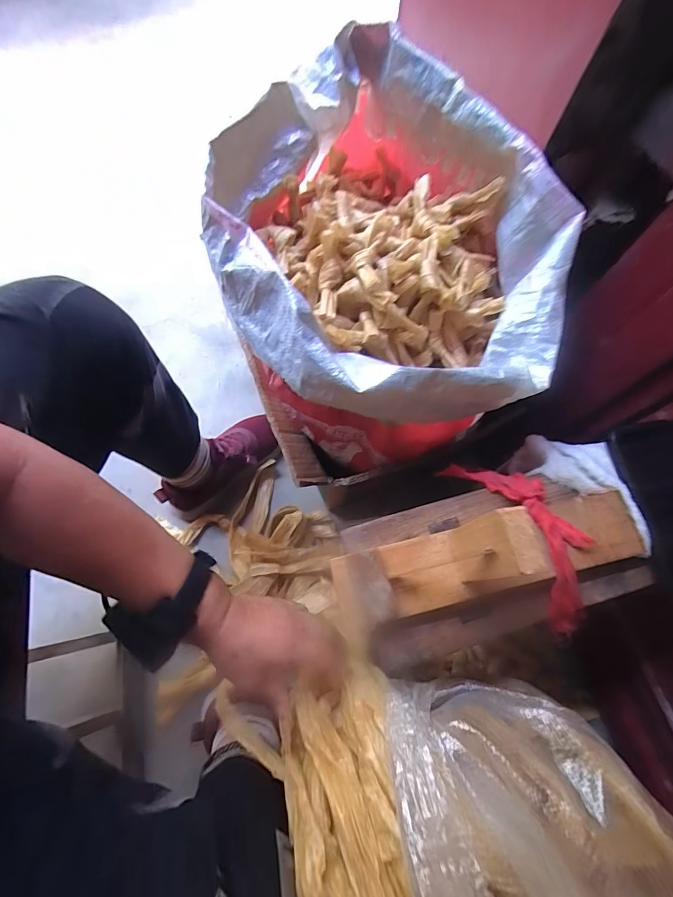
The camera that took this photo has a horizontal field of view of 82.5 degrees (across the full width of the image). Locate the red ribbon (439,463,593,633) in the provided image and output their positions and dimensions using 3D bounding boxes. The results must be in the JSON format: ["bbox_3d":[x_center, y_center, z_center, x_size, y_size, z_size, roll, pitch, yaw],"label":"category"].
[{"bbox_3d":[0.183,0.081,0.357,0.061,0.049,0.177,-30,74,-12],"label":"red ribbon"}]

